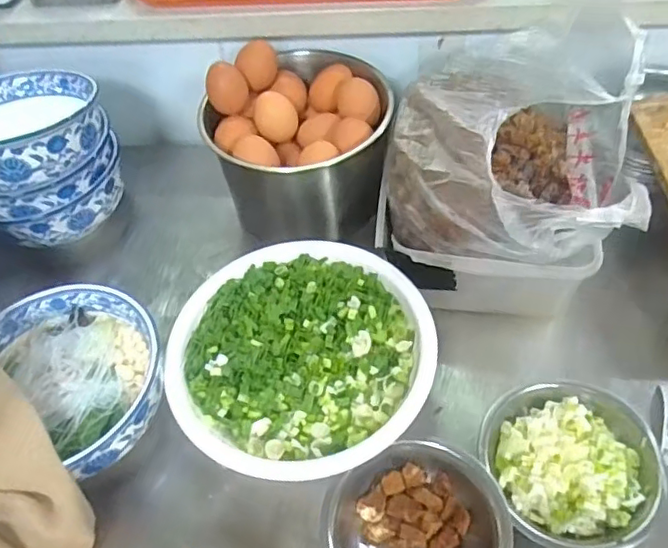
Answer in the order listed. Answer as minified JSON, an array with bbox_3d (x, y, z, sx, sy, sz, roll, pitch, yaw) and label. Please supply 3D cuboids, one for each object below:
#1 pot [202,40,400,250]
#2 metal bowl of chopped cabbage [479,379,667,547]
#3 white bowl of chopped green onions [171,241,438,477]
[{"bbox_3d":[-0.032,-0.128,0.627,0.186,0.144,0.177,-3,52,4],"label":"pot"},{"bbox_3d":[0.181,0.148,0.455,0.123,0.042,0.125,-3,52,4],"label":"metal bowl of chopped cabbage"},{"bbox_3d":[-0.025,0.074,0.520,0.211,0.066,0.203,-3,52,4],"label":"white bowl of chopped green onions"}]

